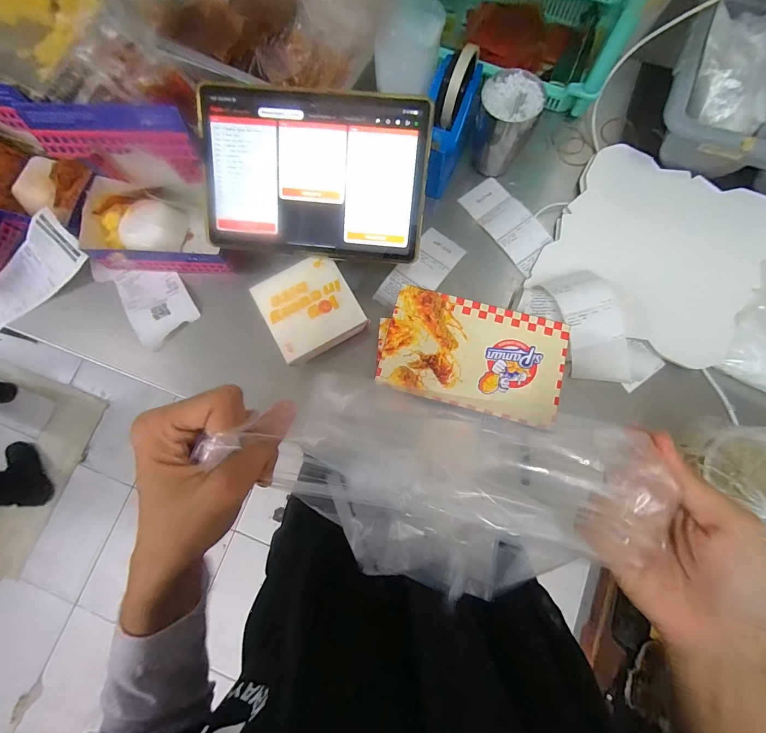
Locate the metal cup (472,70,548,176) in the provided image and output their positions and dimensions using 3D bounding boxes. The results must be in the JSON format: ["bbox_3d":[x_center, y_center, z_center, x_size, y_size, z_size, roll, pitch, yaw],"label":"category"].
[{"bbox_3d":[0.154,-0.306,0.480,0.073,0.117,0.071,0,79,1],"label":"metal cup"}]

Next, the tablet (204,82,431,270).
[{"bbox_3d":[-0.078,-0.212,0.410,0.247,0.008,0.165,7,110,4],"label":"tablet"}]

